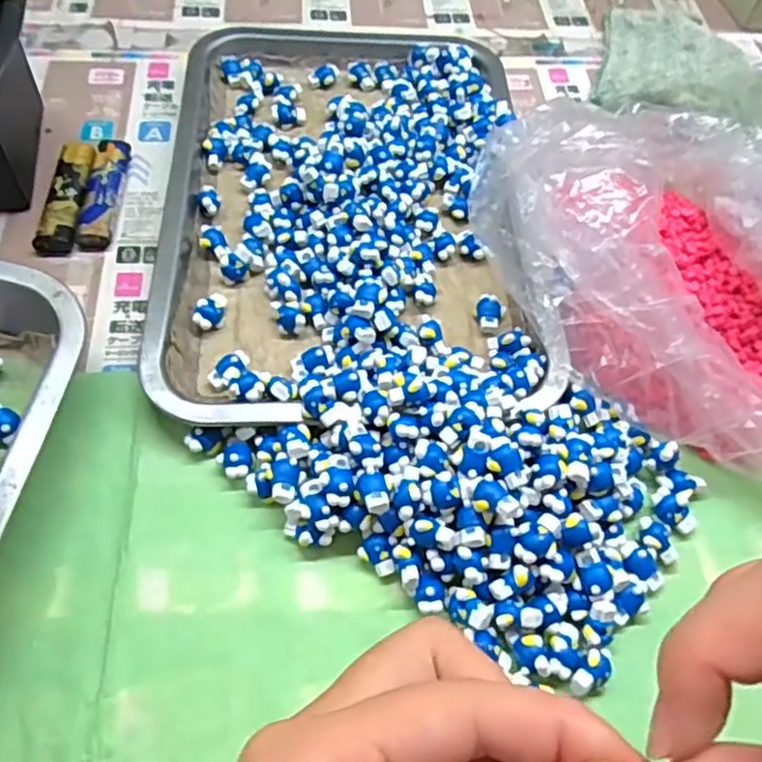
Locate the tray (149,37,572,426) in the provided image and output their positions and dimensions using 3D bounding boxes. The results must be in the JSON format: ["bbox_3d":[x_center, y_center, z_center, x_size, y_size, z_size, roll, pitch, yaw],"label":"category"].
[{"bbox_3d":[-0.019,-0.113,0.404,0.203,0.032,0.311,0,58,-4],"label":"tray"}]

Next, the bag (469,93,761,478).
[{"bbox_3d":[0.160,-0.060,0.351,0.157,0.090,0.247,-17,61,-14],"label":"bag"}]

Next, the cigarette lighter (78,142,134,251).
[{"bbox_3d":[-0.163,-0.112,0.405,0.017,0.013,0.083,0,58,-4],"label":"cigarette lighter"}]

